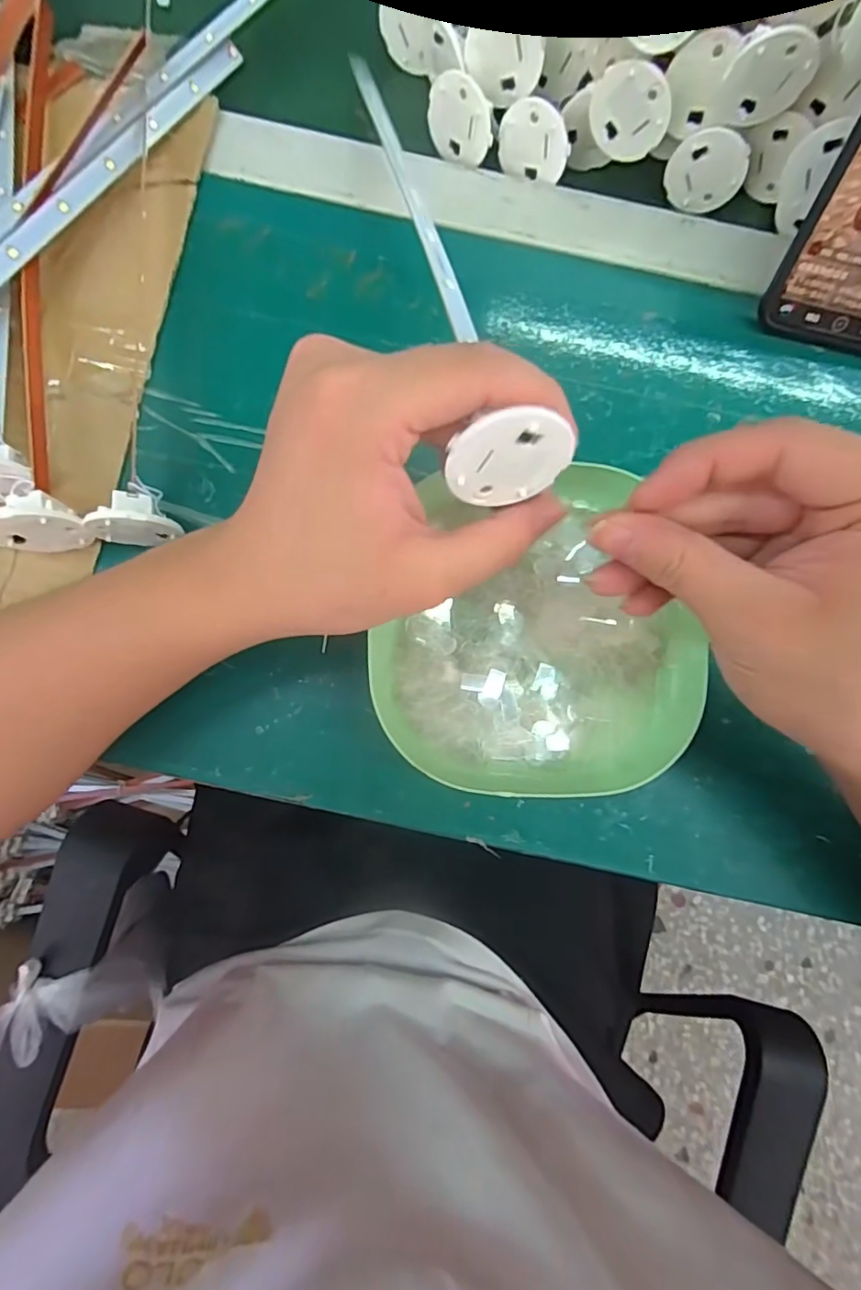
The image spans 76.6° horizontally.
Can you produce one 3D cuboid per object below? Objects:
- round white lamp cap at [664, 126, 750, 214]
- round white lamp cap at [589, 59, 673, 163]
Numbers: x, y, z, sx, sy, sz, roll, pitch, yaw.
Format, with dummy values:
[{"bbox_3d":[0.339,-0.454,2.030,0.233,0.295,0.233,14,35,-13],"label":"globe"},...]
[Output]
[{"bbox_3d":[0.144,-0.246,0.284,0.038,0.037,0.004,12,75,26],"label":"round white lamp cap"},{"bbox_3d":[0.098,-0.262,0.269,0.038,0.040,0.007,23,83,0],"label":"round white lamp cap"}]

